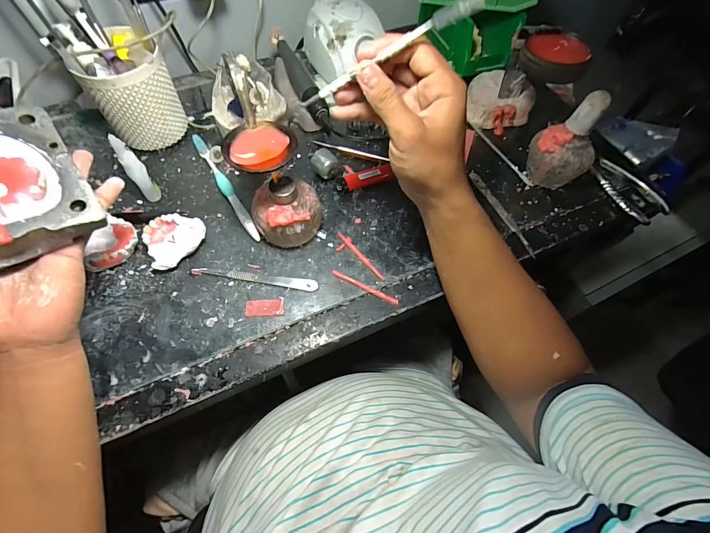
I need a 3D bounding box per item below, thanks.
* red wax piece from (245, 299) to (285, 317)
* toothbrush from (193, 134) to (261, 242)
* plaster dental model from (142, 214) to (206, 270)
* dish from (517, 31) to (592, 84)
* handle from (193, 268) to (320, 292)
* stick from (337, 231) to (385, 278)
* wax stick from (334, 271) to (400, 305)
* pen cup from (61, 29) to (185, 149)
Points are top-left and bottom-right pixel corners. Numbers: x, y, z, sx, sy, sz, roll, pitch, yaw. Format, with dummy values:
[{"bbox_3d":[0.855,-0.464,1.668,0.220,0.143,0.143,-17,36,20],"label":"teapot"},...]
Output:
[{"bbox_3d":[-0.095,0.043,0.368,0.039,0.004,0.018,-3,63,-4],"label":"red wax piece"},{"bbox_3d":[-0.164,-0.102,0.439,0.016,0.015,0.183,-30,68,-17],"label":"toothbrush"},{"bbox_3d":[-0.207,-0.031,0.394,0.053,0.026,0.068,33,66,13],"label":"plaster dental model"},{"bbox_3d":[0.228,-0.243,0.403,0.075,0.028,0.058,13,62,4],"label":"dish"},{"bbox_3d":[-0.109,0.013,0.383,0.135,0.004,0.013,6,63,0],"label":"handle"},{"bbox_3d":[0.006,-0.013,0.406,0.006,0.004,0.079,-36,70,-19],"label":"stick"},{"bbox_3d":[0.011,0.023,0.386,0.079,0.004,0.007,24,64,9],"label":"wax stick"},{"bbox_3d":[-0.279,-0.218,0.440,0.089,0.112,0.096,-36,70,-19],"label":"pen cup"}]

